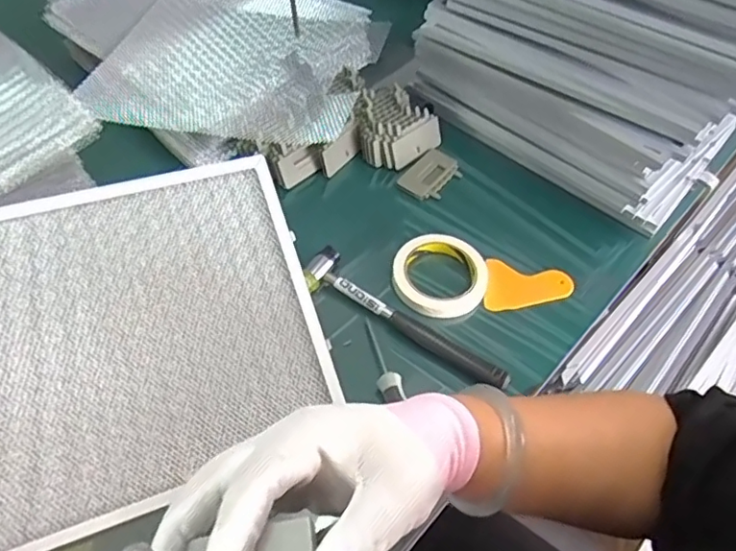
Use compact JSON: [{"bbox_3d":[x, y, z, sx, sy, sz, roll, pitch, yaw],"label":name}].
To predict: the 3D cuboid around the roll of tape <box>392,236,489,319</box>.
[{"bbox_3d":[0.081,0.000,0.647,0.103,0.018,0.105,2,53,-3],"label":"roll of tape"}]

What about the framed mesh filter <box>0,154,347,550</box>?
[{"bbox_3d":[-0.213,0.056,0.503,0.335,0.013,0.277,-17,86,-18],"label":"framed mesh filter"}]

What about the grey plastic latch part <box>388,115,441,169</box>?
[{"bbox_3d":[0.064,-0.175,0.766,0.089,0.039,0.007,-35,33,-19],"label":"grey plastic latch part"}]

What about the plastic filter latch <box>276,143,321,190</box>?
[{"bbox_3d":[-0.087,-0.138,0.725,0.060,0.042,0.016,-32,33,-23],"label":"plastic filter latch"}]

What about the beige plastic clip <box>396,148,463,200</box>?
[{"bbox_3d":[0.083,-0.128,0.749,0.055,0.016,0.082,32,58,18],"label":"beige plastic clip"}]

